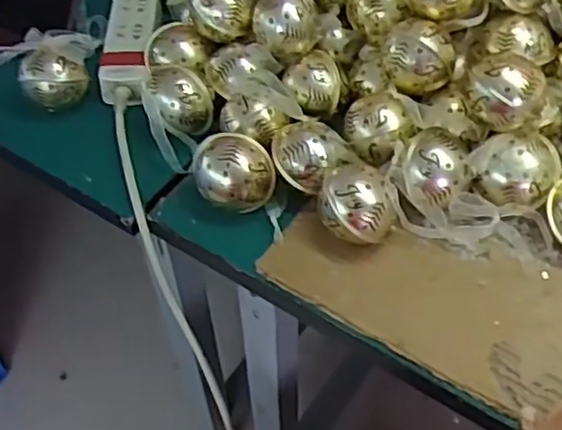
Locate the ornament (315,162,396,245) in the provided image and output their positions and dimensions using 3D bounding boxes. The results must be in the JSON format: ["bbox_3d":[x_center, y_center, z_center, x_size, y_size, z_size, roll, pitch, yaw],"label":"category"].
[{"bbox_3d":[0.054,-0.006,0.516,0.055,0.053,0.061,4,52,5],"label":"ornament"}]

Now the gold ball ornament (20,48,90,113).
[{"bbox_3d":[-0.195,-0.113,0.626,0.054,0.041,0.051,-1,52,1],"label":"gold ball ornament"}]

